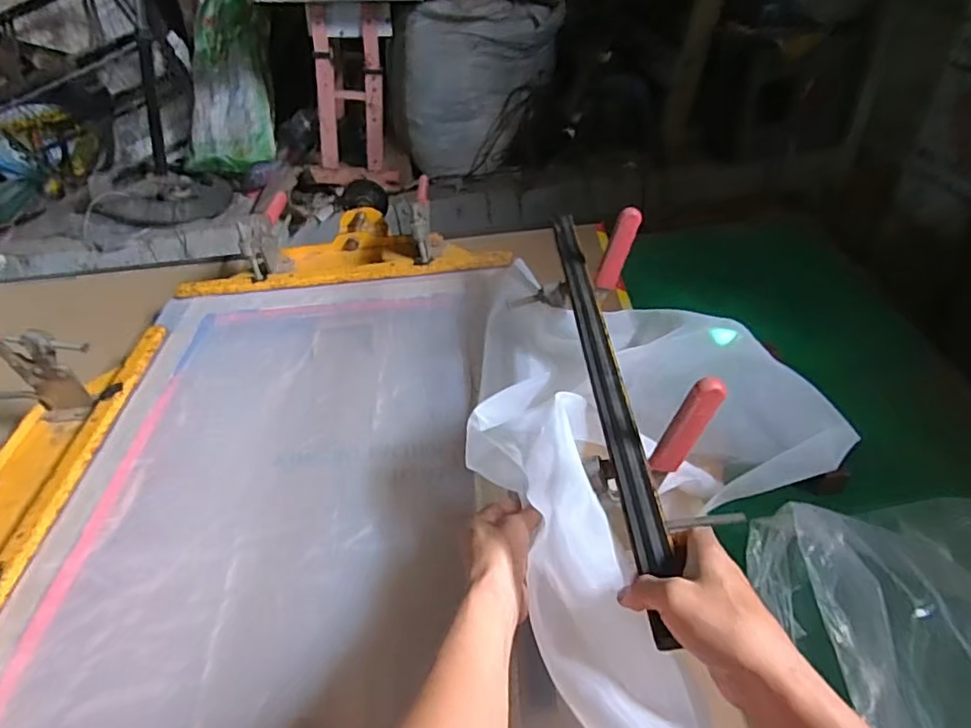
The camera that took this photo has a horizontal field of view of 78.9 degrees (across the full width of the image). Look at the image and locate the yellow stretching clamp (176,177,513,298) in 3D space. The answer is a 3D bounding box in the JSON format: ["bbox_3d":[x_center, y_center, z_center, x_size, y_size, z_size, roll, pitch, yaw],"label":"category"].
[{"bbox_3d":[-0.258,-0.271,1.142,0.588,0.125,0.321,-5,41,3],"label":"yellow stretching clamp"}]

